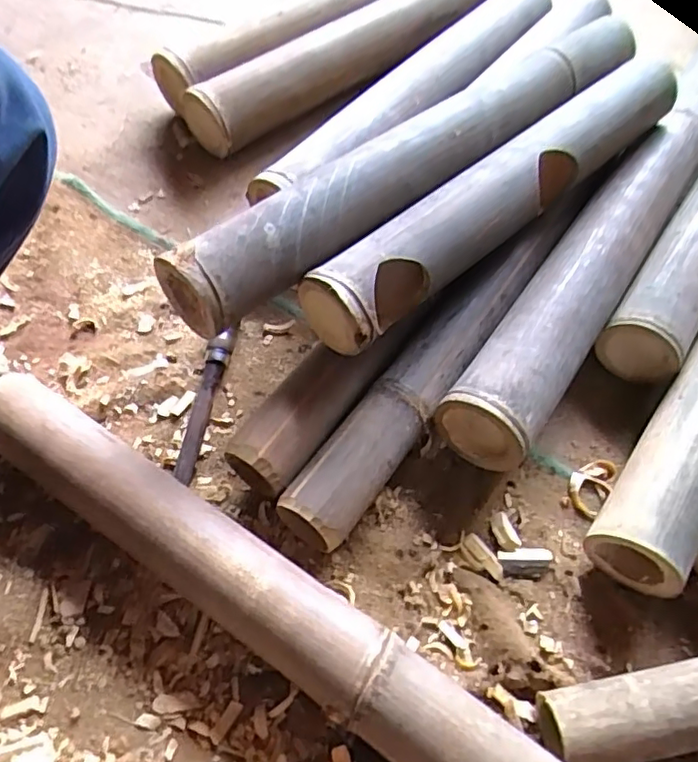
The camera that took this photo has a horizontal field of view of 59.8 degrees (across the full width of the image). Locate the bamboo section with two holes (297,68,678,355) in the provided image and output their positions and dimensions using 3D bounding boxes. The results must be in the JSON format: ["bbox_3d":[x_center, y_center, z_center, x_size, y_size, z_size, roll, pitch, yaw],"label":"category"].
[{"bbox_3d":[0.159,-0.176,0.578,0.474,0.079,0.065,-36,68,-23],"label":"bamboo section with two holes"}]

